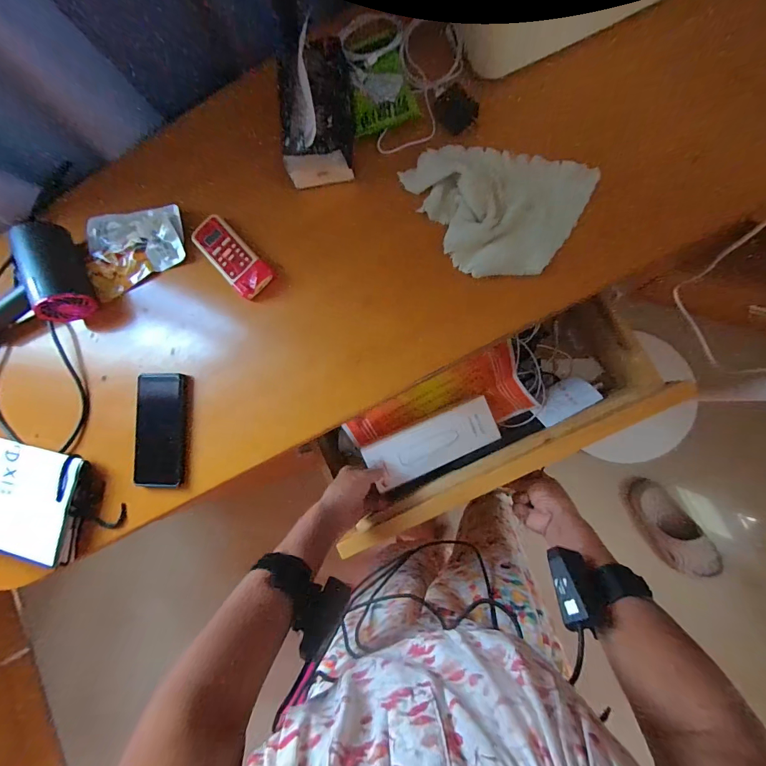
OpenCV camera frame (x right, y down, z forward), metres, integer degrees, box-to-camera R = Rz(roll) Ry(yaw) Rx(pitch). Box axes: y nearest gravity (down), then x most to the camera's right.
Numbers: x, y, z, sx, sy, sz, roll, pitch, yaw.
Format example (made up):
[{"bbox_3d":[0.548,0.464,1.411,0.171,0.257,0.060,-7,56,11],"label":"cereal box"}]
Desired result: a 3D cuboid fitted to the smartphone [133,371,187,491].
[{"bbox_3d":[-0.324,0.068,0.518,0.068,0.010,0.162,1,89,-3],"label":"smartphone"}]

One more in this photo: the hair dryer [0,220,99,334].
[{"bbox_3d":[-0.551,-0.132,0.535,0.208,0.065,0.127,-21,85,8],"label":"hair dryer"}]

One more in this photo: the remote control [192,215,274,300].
[{"bbox_3d":[-0.216,-0.180,0.513,0.054,0.021,0.134,-45,83,6],"label":"remote control"}]

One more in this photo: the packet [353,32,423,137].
[{"bbox_3d":[-0.008,-0.401,0.482,0.087,0.018,0.117,-18,87,8],"label":"packet"}]

